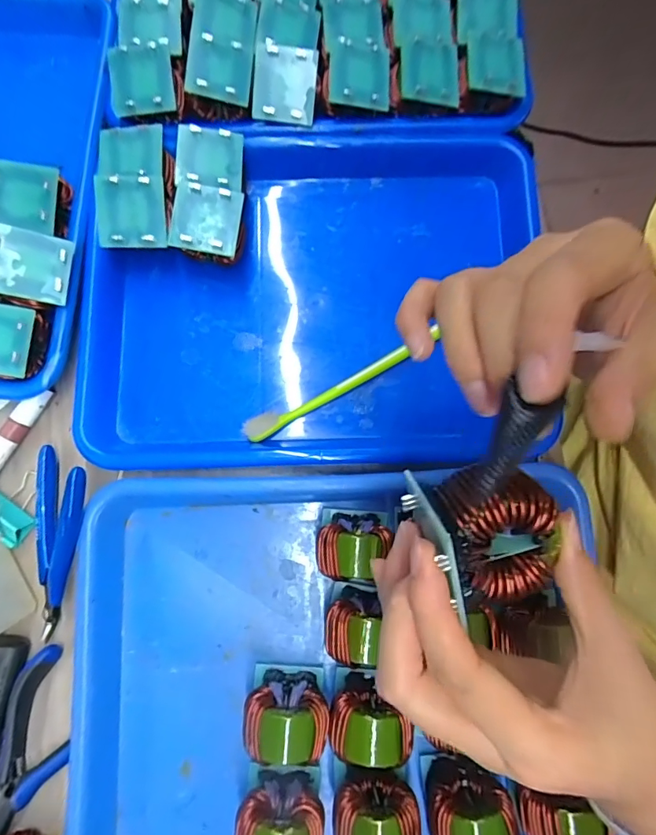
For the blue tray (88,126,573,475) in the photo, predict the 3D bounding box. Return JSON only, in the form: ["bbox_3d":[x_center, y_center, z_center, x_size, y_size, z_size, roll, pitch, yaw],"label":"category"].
[{"bbox_3d":[-0.006,-0.092,0.332,0.319,0.032,0.250,0,80,-1],"label":"blue tray"}]

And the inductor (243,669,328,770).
[{"bbox_3d":[-0.024,0.178,0.271,0.049,0.049,0.033,10,80,0],"label":"inductor"}]

